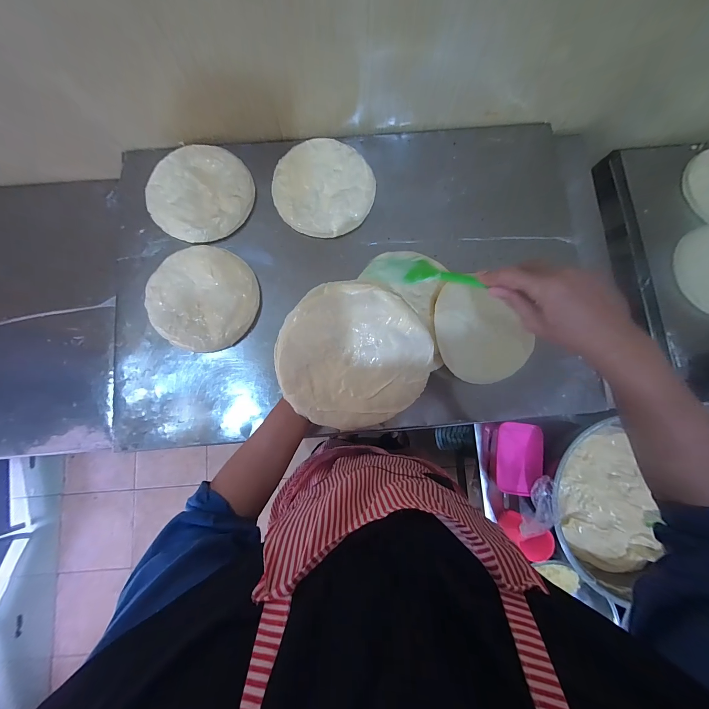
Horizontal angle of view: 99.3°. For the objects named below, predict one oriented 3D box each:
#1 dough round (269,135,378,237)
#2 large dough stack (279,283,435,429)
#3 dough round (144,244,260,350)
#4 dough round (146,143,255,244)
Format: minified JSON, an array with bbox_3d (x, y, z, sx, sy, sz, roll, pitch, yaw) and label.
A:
[{"bbox_3d":[-0.063,-0.336,0.604,0.192,0.026,0.203,0,82,-1],"label":"dough round"},{"bbox_3d":[0.004,0.008,0.390,0.194,0.017,0.191,-5,109,-11],"label":"large dough stack"},{"bbox_3d":[-0.282,-0.106,0.566,0.193,0.021,0.192,0,82,-1],"label":"dough round"},{"bbox_3d":[-0.304,-0.320,0.596,0.195,0.021,0.195,0,82,-1],"label":"dough round"}]

